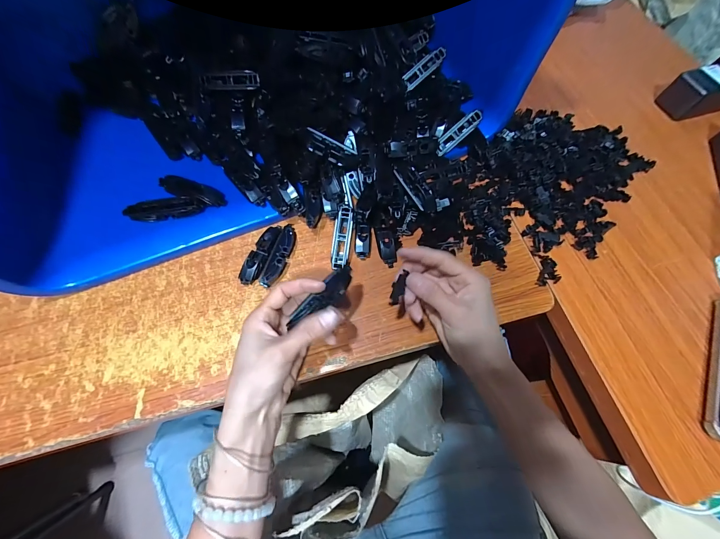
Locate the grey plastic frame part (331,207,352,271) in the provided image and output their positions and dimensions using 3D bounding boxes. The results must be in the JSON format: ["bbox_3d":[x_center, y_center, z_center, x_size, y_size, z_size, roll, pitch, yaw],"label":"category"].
[{"bbox_3d":[-0.021,-0.037,0.354,0.020,0.007,0.074,8,84,1],"label":"grey plastic frame part"}]

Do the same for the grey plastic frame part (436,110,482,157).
[{"bbox_3d":[0.126,-0.176,0.392,0.067,0.010,0.019,-40,71,21],"label":"grey plastic frame part"}]

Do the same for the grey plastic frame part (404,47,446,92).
[{"bbox_3d":[0.085,-0.271,0.408,0.063,0.018,0.017,-37,71,17],"label":"grey plastic frame part"}]

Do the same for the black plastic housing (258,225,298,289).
[{"bbox_3d":[-0.092,-0.017,0.356,0.018,0.017,0.084,16,67,5],"label":"black plastic housing"}]

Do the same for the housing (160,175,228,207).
[{"bbox_3d":[-0.201,-0.094,0.363,0.078,0.022,0.024,14,67,4],"label":"housing"}]

